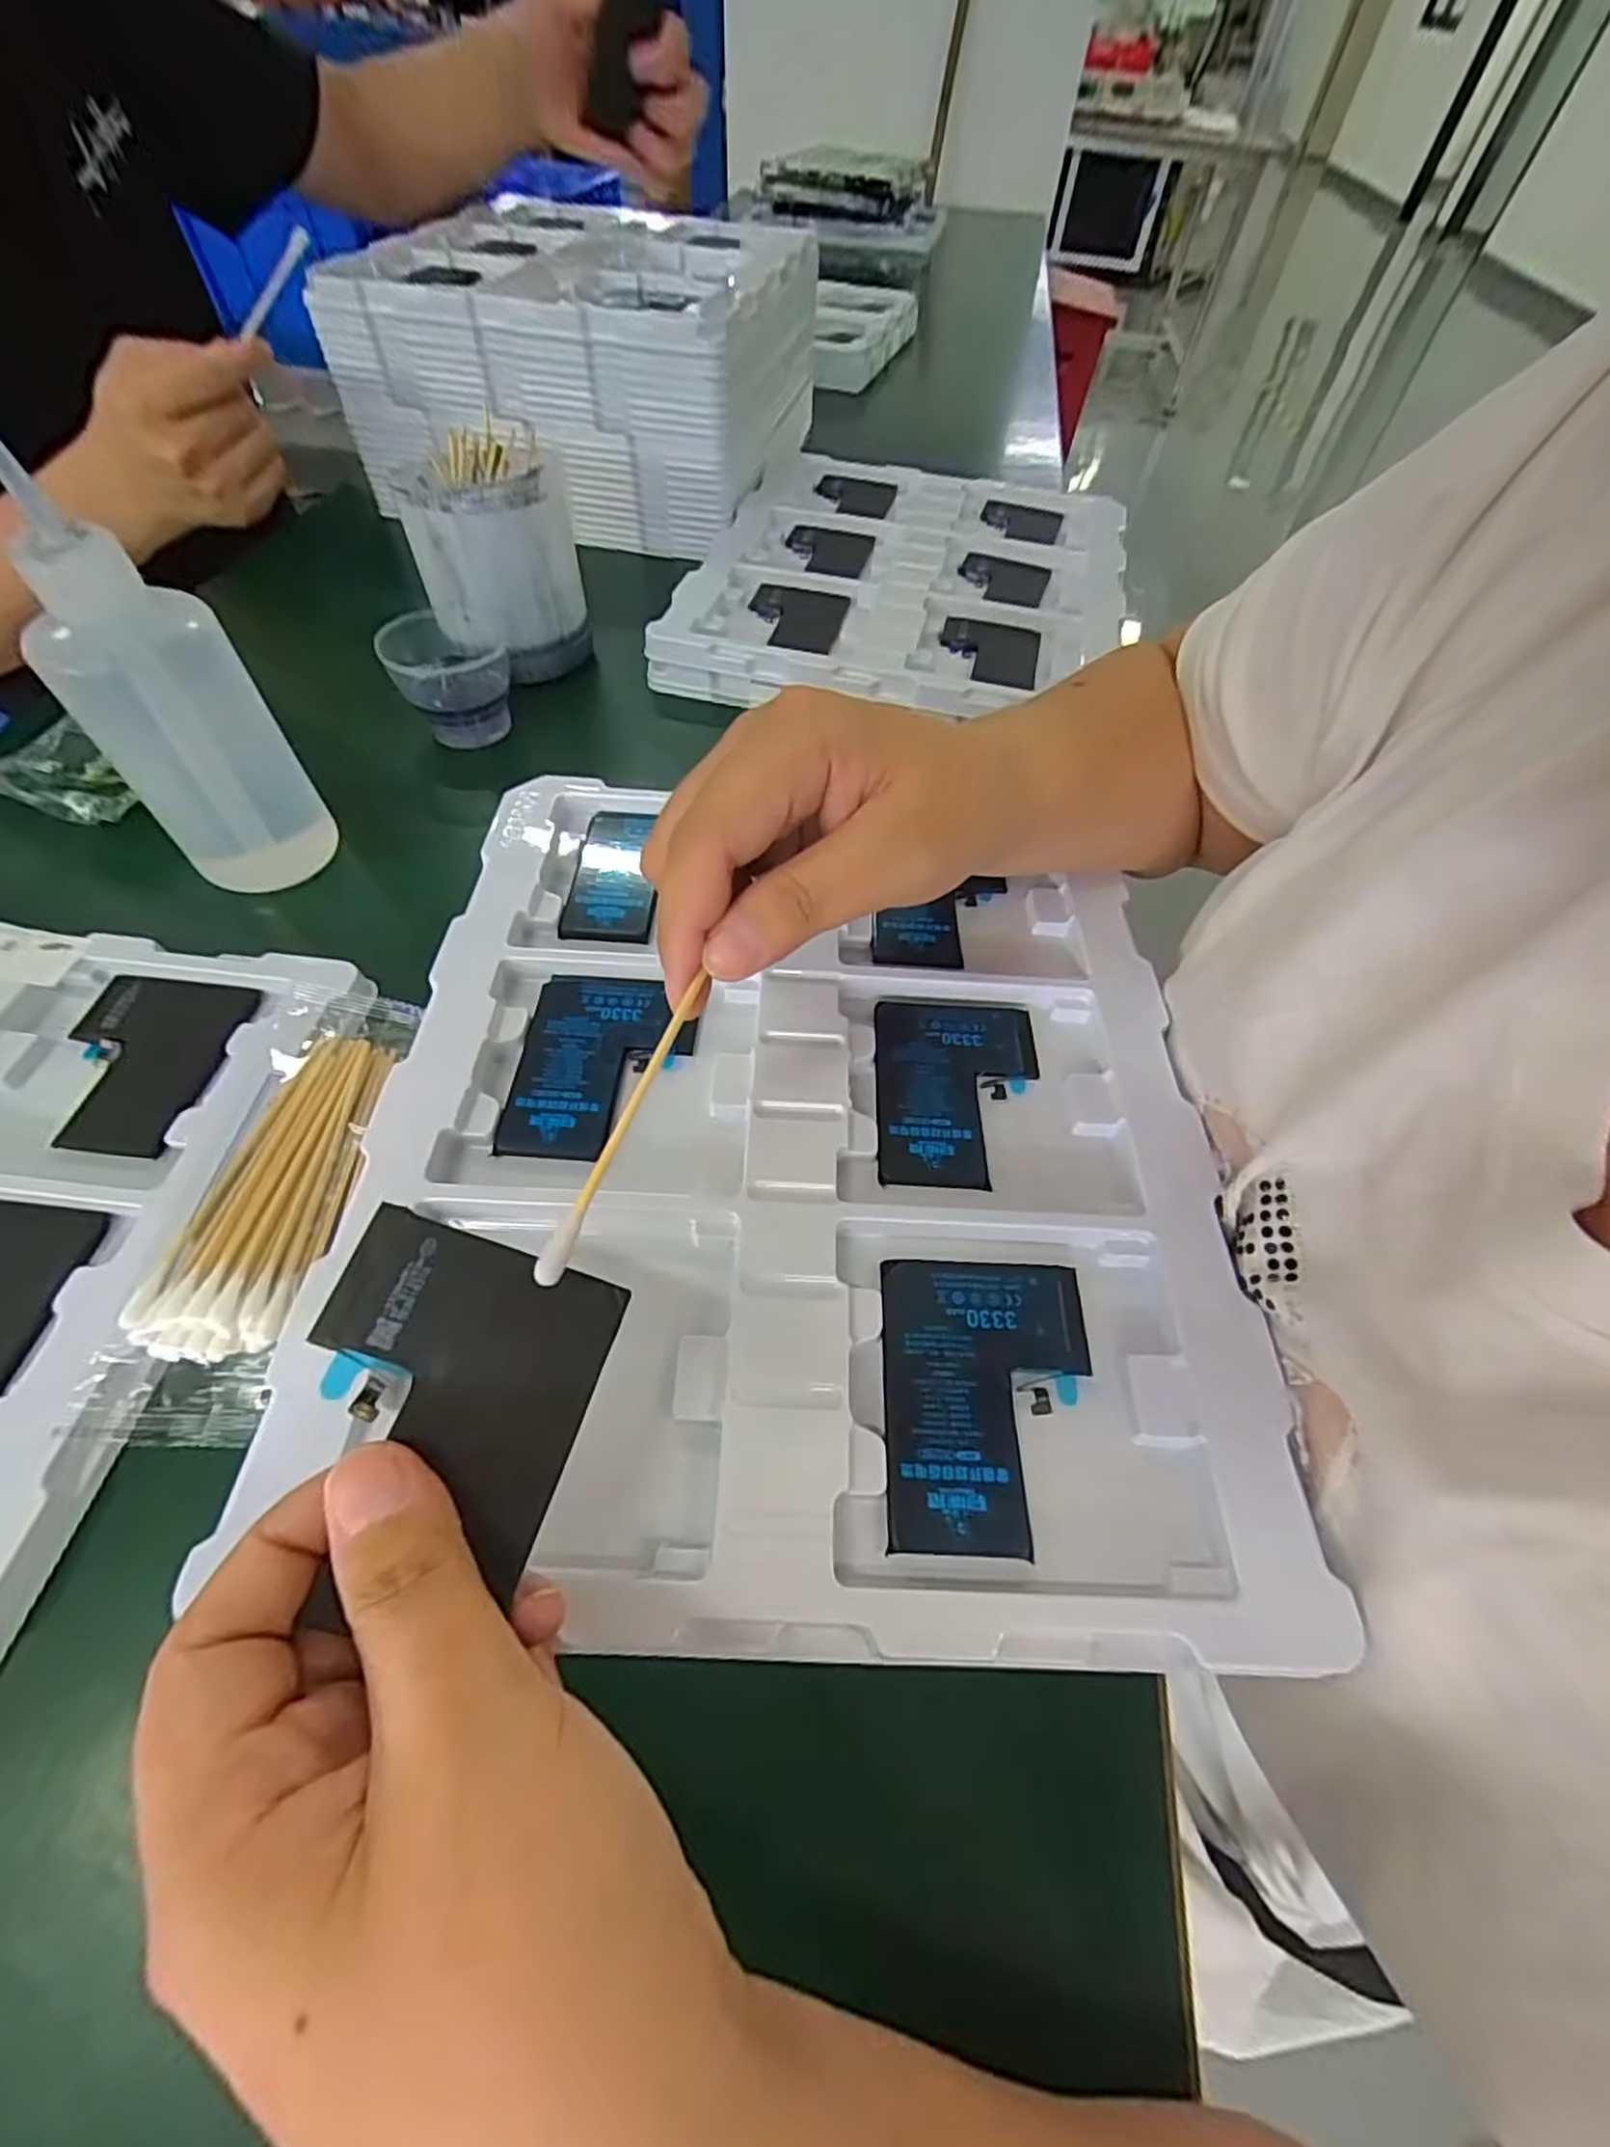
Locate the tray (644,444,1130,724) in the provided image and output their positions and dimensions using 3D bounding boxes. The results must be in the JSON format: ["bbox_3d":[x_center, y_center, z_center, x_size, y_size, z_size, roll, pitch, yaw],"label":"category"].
[{"bbox_3d":[0.074,-0.346,0.502,0.270,0.030,0.310,12,57,4],"label":"tray"}]

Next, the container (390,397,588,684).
[{"bbox_3d":[-0.173,-0.289,0.416,0.084,0.096,0.074,-20,58,-12],"label":"container"}]

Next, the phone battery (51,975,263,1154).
[{"bbox_3d":[-0.257,-0.006,0.283,0.064,0.004,0.076,4,58,3],"label":"phone battery"}]

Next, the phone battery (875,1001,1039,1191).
[{"bbox_3d":[0.056,0.004,0.264,0.059,0.004,0.077,3,58,1],"label":"phone battery"}]

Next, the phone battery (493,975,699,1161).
[{"bbox_3d":[-0.074,-0.005,0.263,0.061,0.004,0.076,4,58,2],"label":"phone battery"}]

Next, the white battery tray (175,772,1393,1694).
[{"bbox_3d":[0.001,0.010,0.253,0.271,0.020,0.296,2,58,1],"label":"white battery tray"}]

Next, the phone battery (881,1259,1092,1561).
[{"bbox_3d":[0.052,0.091,0.208,0.060,0.005,0.076,2,58,1],"label":"phone battery"}]

